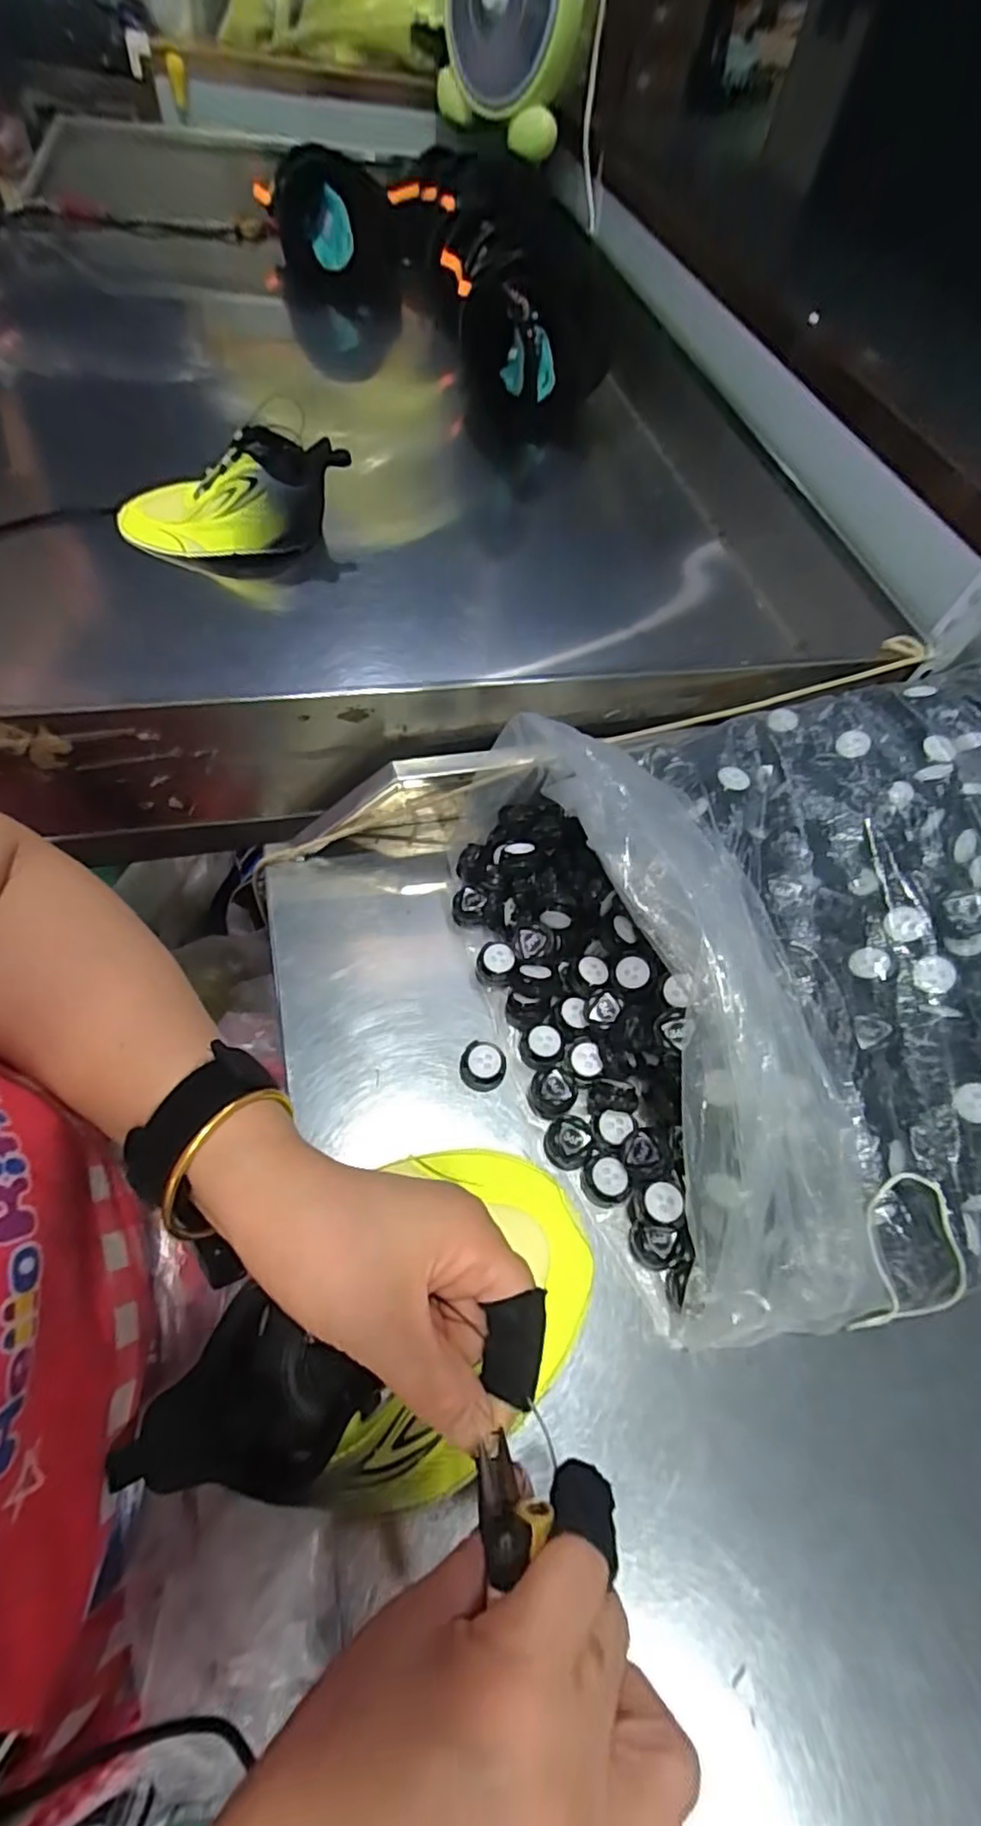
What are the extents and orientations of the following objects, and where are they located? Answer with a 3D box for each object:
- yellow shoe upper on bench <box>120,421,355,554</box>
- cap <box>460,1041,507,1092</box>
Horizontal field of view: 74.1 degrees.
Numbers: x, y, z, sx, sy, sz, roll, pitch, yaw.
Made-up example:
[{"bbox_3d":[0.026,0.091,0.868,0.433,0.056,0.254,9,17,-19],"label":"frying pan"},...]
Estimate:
[{"bbox_3d":[-0.240,-0.384,0.596,0.205,0.066,0.102,0,60,-7],"label":"yellow shoe upper on bench"},{"bbox_3d":[-0.005,0.095,0.398,0.027,0.017,0.027,3,60,-5],"label":"cap"}]

